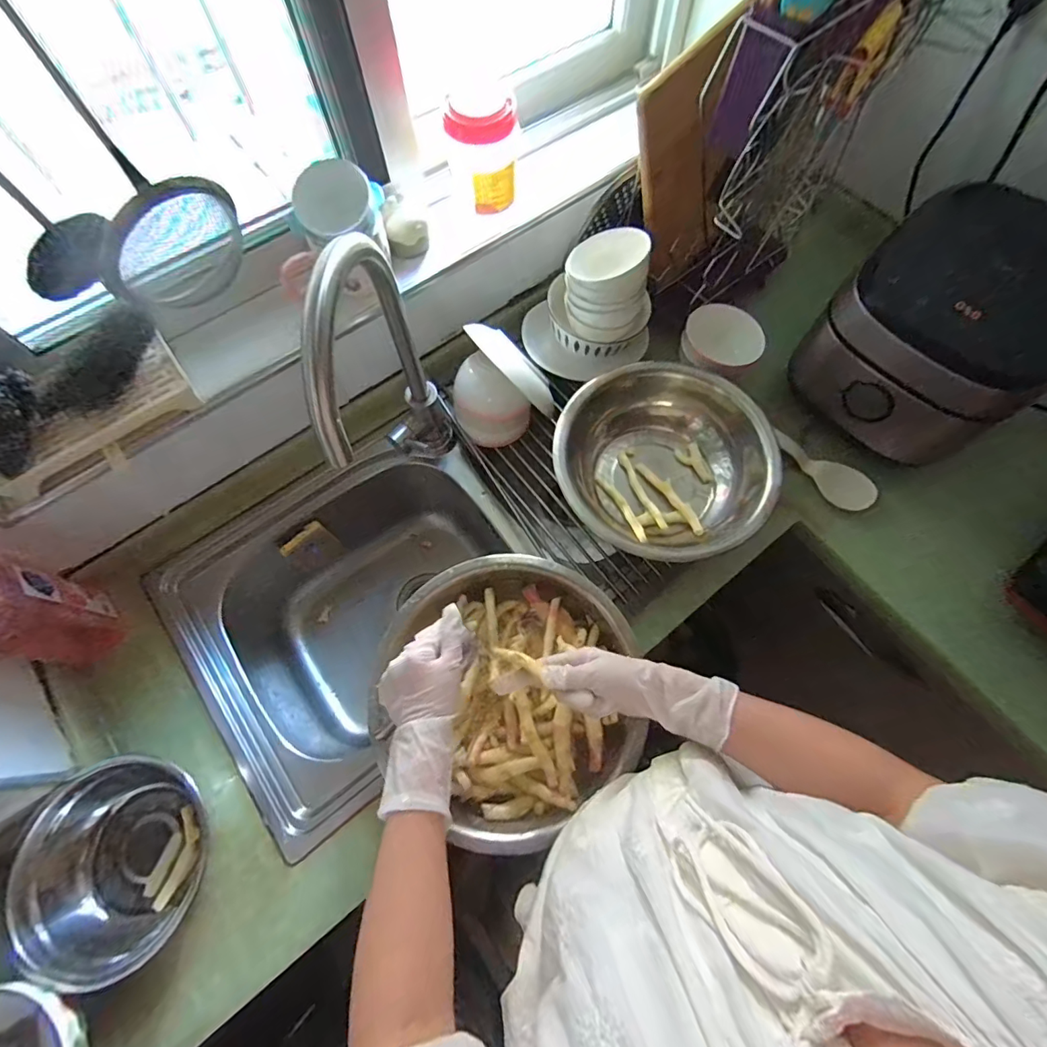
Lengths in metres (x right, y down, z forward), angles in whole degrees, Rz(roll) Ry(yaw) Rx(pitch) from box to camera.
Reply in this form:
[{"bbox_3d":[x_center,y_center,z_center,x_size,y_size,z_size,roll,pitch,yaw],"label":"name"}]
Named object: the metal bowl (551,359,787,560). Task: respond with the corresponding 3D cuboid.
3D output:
[{"bbox_3d":[0.185,-0.084,0.669,0.278,0.107,0.247,-12,69,-4],"label":"metal bowl"}]

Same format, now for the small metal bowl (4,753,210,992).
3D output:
[{"bbox_3d":[-0.432,0.358,0.516,0.154,0.070,0.195,1,69,1],"label":"small metal bowl"}]

